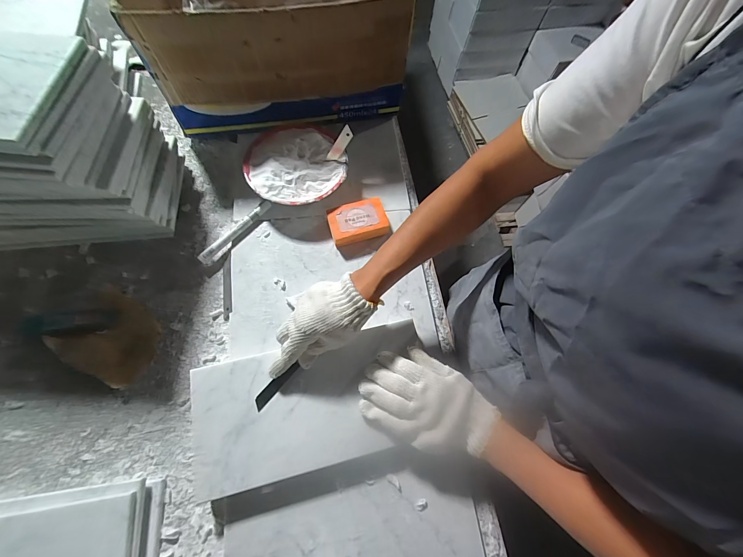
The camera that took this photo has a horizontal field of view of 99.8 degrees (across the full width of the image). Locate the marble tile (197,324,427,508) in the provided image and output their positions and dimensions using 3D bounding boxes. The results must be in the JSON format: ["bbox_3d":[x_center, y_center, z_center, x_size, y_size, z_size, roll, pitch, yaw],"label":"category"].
[{"bbox_3d":[-0.072,0.157,0.402,0.296,0.009,0.149,-12,68,-10],"label":"marble tile"}]

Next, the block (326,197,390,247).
[{"bbox_3d":[-0.022,-0.092,0.520,0.093,0.033,0.065,-14,71,-7],"label":"block"}]

